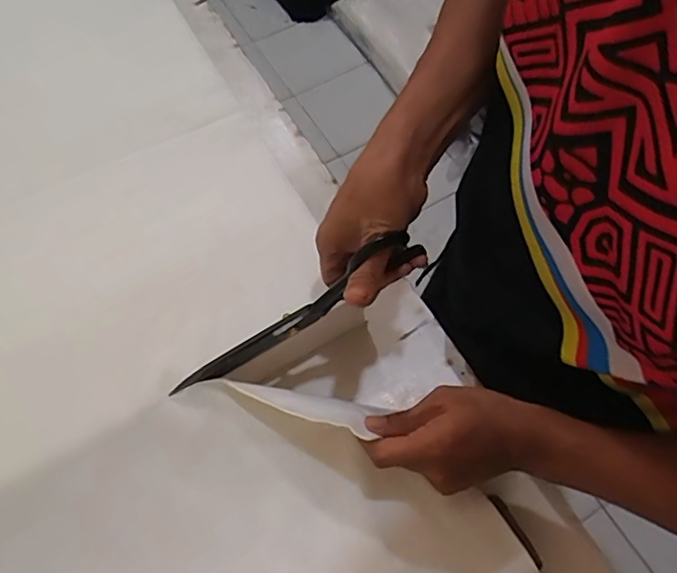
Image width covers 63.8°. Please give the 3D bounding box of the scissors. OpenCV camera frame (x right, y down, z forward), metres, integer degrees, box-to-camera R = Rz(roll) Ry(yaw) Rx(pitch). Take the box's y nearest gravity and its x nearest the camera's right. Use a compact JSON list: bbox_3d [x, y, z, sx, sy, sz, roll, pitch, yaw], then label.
[{"bbox_3d":[-0.039,0.029,0.467,0.242,0.058,0.011,-34,66,17],"label":"scissors"}]

